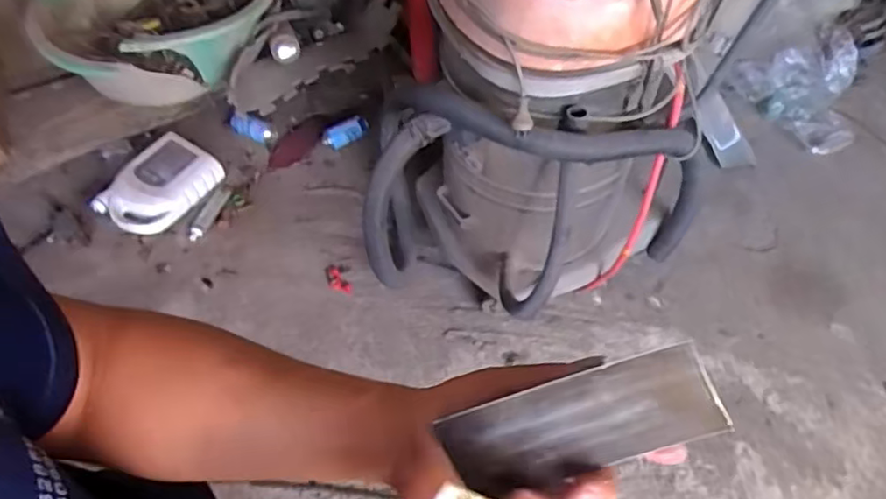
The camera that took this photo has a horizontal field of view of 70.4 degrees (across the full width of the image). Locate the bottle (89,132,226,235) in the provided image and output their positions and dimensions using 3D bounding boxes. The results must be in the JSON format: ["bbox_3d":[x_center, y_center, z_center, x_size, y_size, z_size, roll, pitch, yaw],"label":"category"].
[{"bbox_3d":[-0.742,-0.162,1.659,0.192,0.113,0.281,26,60,18],"label":"bottle"}]

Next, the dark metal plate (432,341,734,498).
[{"bbox_3d":[0.070,0.090,0.317,0.131,0.071,0.004,-20,33,8],"label":"dark metal plate"}]

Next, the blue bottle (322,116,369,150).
[{"bbox_3d":[-0.286,-0.342,1.847,0.142,0.057,0.052,-26,60,3],"label":"blue bottle"}]

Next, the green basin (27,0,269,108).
[{"bbox_3d":[-0.637,-0.543,1.410,0.497,0.159,0.465,-1,55,1],"label":"green basin"}]

